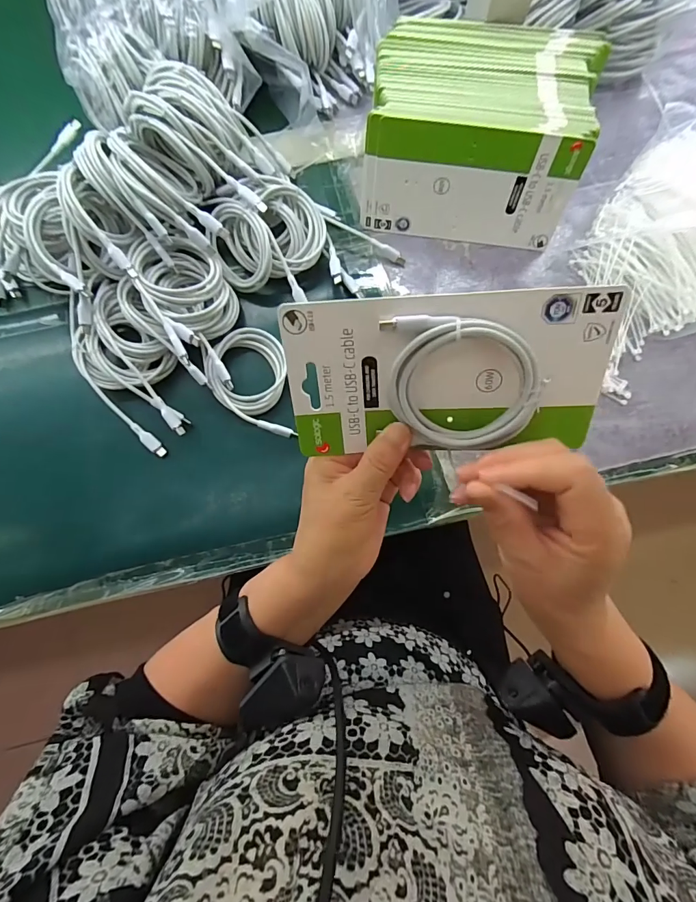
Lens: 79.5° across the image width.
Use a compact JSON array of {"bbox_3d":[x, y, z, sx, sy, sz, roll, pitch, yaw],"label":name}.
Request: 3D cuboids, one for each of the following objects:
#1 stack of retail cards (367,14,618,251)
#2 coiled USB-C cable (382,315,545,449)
[{"bbox_3d":[0.117,-0.294,0.395,0.186,0.097,0.136,9,78,3],"label":"stack of retail cards"},{"bbox_3d":[0.064,-0.038,0.235,0.079,0.010,0.082,-3,121,14],"label":"coiled USB-C cable"}]

